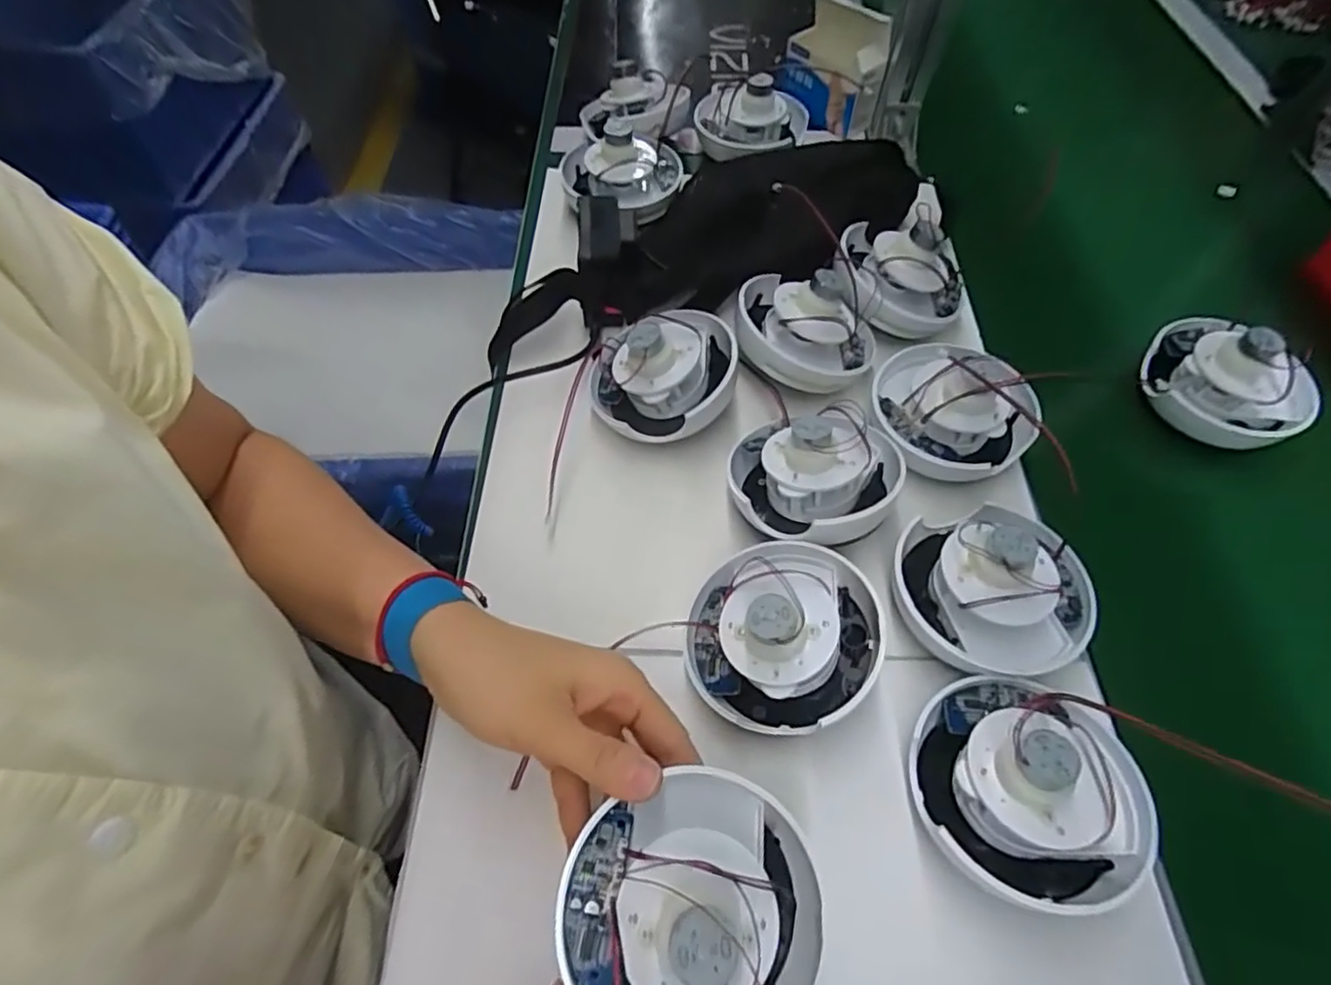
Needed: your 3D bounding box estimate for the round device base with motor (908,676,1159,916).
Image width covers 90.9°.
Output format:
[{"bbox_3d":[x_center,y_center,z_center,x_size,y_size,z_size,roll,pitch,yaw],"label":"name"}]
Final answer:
[{"bbox_3d":[0.180,0.139,0.313,0.095,0.060,0.106,-31,63,-20],"label":"round device base with motor"}]

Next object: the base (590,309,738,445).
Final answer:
[{"bbox_3d":[-0.001,-0.089,0.459,0.098,0.068,0.095,1,57,-2],"label":"base"}]

